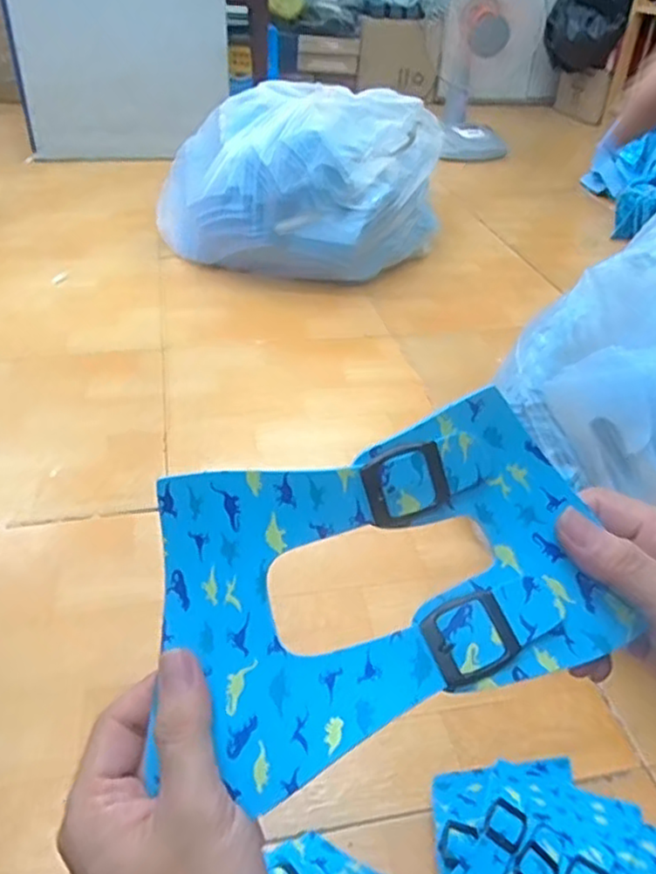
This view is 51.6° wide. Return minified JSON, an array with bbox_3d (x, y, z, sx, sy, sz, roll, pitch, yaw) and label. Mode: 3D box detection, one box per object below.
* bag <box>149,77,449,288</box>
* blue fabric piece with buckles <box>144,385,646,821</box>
[{"bbox_3d":[-0.075,-0.549,1.437,0.539,0.308,0.466,30,44,31],"label":"bag"},{"bbox_3d":[0.022,0.053,0.267,0.168,0.029,0.117,-20,81,-4],"label":"blue fabric piece with buckles"}]

